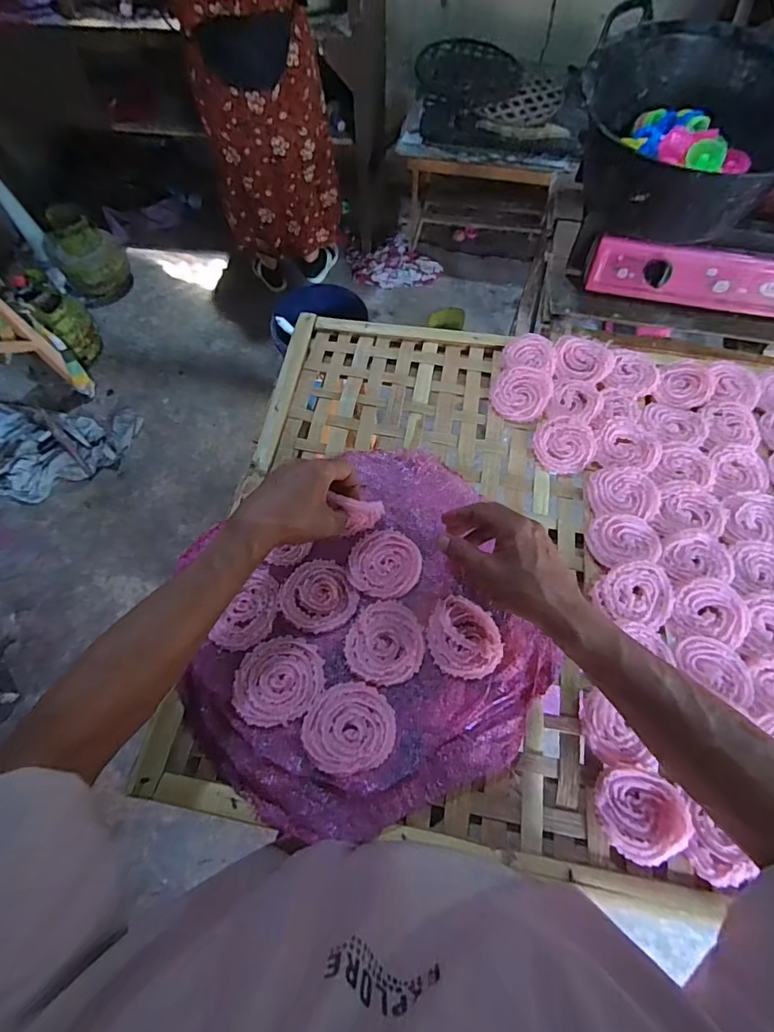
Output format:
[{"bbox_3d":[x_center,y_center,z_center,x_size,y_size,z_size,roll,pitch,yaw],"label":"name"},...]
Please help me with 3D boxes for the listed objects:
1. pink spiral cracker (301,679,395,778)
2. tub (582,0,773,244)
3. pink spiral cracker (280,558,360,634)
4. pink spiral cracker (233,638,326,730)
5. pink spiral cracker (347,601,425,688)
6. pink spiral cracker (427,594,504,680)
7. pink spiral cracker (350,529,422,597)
[{"bbox_3d":[-0.034,0.191,0.432,0.081,0.012,0.074,0,66,1],"label":"pink spiral cracker"},{"bbox_3d":[0.544,-0.696,0.866,0.378,0.199,0.359,0,66,1],"label":"tub"},{"bbox_3d":[-0.072,0.082,0.491,0.072,0.008,0.077,0,66,1],"label":"pink spiral cracker"},{"bbox_3d":[-0.101,0.155,0.447,0.079,0.018,0.077,-2,66,0],"label":"pink spiral cracker"},{"bbox_3d":[-0.001,0.123,0.466,0.073,0.007,0.079,11,67,6],"label":"pink spiral cracker"},{"bbox_3d":[0.074,0.119,0.467,0.067,0.009,0.079,-25,68,-9],"label":"pink spiral cracker"},{"bbox_3d":[-0.002,0.050,0.508,0.075,0.009,0.076,14,67,7],"label":"pink spiral cracker"}]

